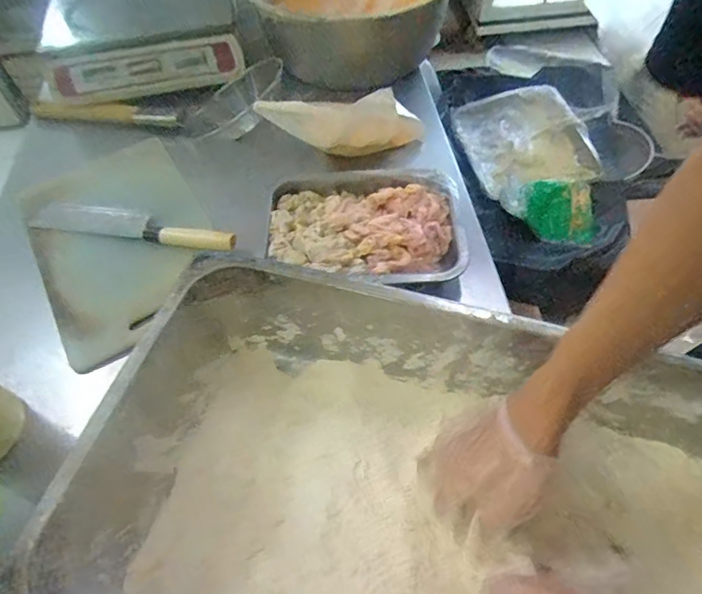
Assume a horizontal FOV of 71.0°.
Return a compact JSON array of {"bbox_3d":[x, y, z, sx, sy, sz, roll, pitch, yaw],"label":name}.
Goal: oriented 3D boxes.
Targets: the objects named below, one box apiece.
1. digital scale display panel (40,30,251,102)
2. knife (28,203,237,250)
[{"bbox_3d":[-0.354,-0.398,0.862,0.334,0.077,0.047,-8,35,2],"label":"digital scale display panel"},{"bbox_3d":[-0.315,-0.103,0.709,0.313,0.032,0.059,6,57,7],"label":"knife"}]

